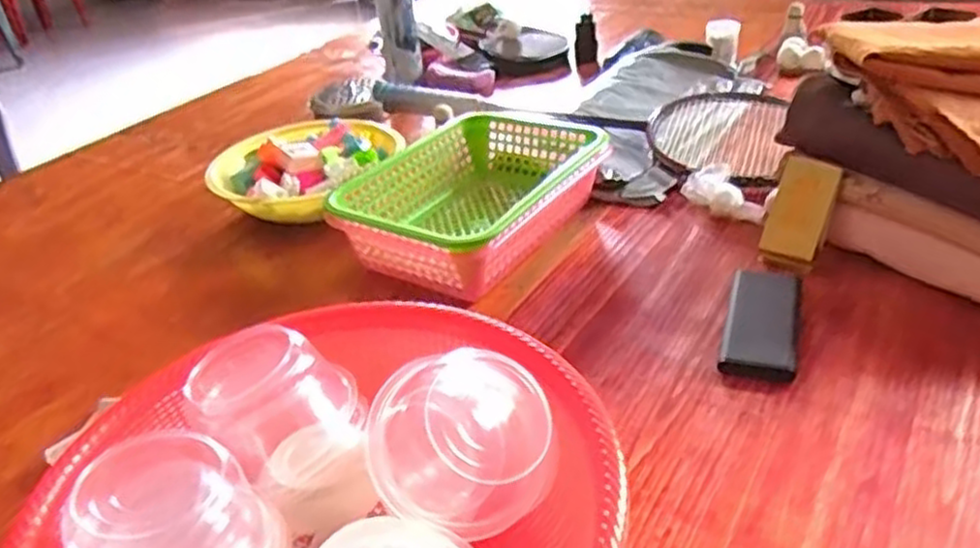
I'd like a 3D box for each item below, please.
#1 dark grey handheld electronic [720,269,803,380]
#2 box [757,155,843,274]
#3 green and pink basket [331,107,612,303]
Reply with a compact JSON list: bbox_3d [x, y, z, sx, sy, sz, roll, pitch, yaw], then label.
[{"bbox_3d":[0.249,0.044,0.689,0.063,0.022,0.137,7,35,20],"label":"dark grey handheld electronic"},{"bbox_3d":[0.317,-0.060,0.774,0.057,0.111,0.016,21,7,32],"label":"box"},{"bbox_3d":[-0.011,-0.088,0.877,0.220,0.093,0.314,18,40,33],"label":"green and pink basket"}]

